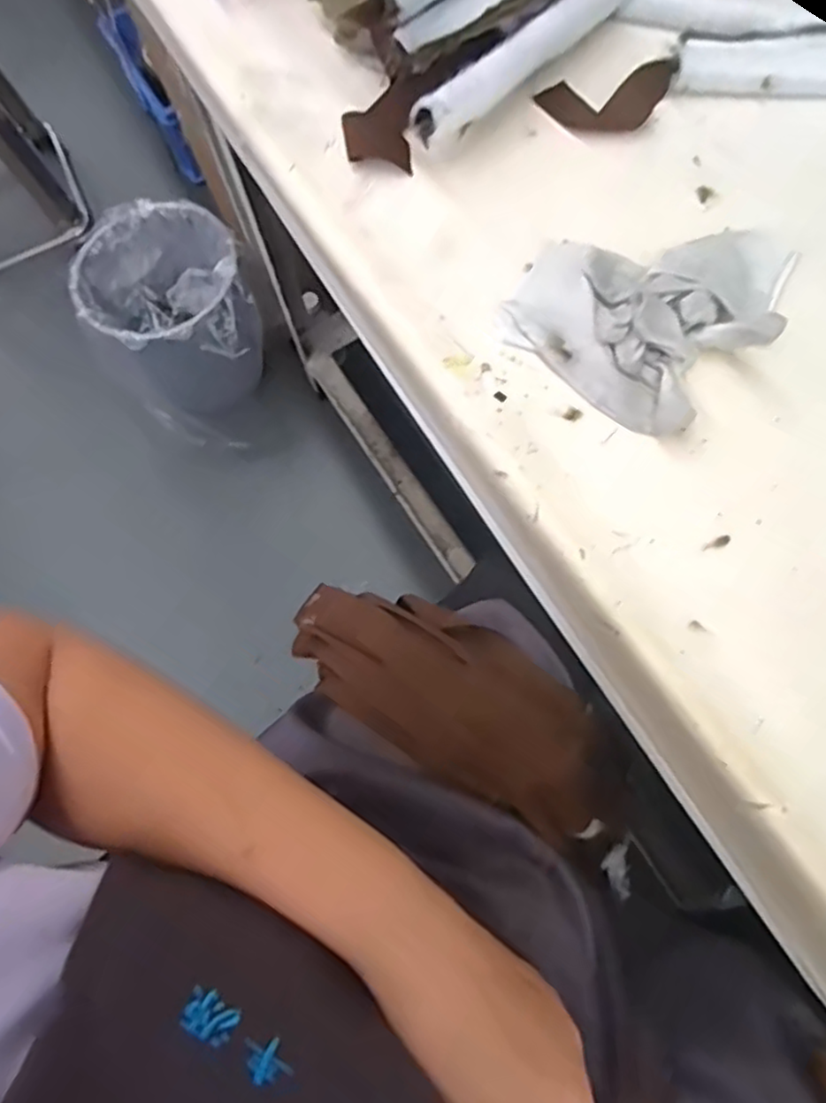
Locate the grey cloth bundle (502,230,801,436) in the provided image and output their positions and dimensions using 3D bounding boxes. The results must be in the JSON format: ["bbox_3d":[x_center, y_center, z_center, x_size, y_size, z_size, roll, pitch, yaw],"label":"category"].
[{"bbox_3d":[0.142,-0.157,0.402,0.146,0.035,0.164,30,73,13],"label":"grey cloth bundle"}]

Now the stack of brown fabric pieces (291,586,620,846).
[{"bbox_3d":[0.033,0.111,0.482,0.275,0.109,0.098,28,75,13],"label":"stack of brown fabric pieces"}]

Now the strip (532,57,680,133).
[{"bbox_3d":[0.136,-0.316,0.467,0.092,0.018,0.053,1,69,3],"label":"strip"}]

